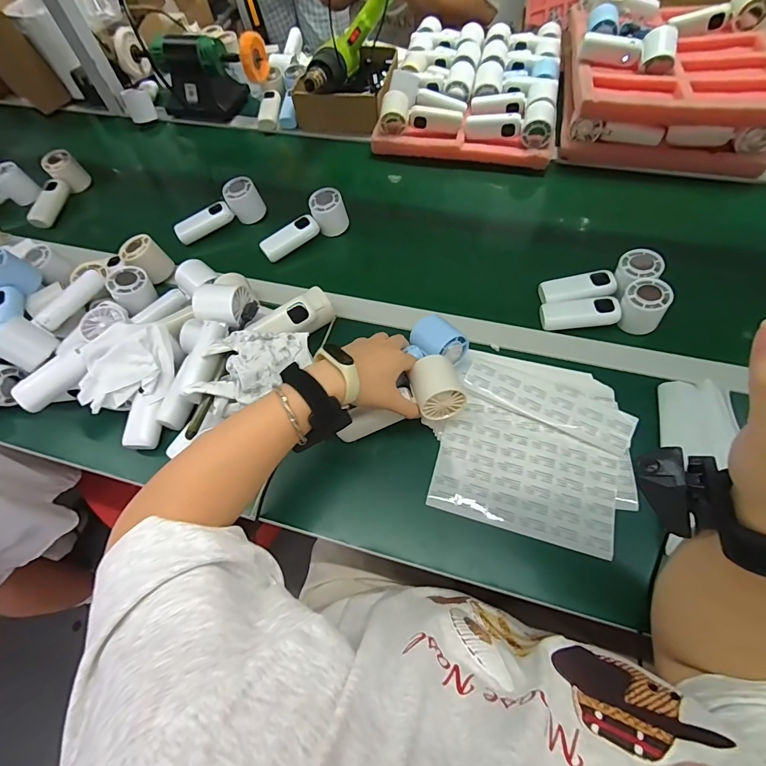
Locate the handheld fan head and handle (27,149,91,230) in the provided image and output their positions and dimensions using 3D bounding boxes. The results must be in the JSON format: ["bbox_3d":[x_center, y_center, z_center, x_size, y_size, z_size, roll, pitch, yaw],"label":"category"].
[{"bbox_3d":[-0.615,-0.355,0.748,0.055,0.055,0.156,9,74,8],"label":"handheld fan head and handle"}]

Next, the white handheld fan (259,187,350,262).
[{"bbox_3d":[-0.133,-0.263,0.661,0.151,0.058,0.053,-25,62,-10],"label":"white handheld fan"}]

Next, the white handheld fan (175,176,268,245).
[{"bbox_3d":[-0.284,-0.294,0.684,0.153,0.057,0.060,-40,66,-18],"label":"white handheld fan"}]

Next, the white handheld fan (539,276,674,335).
[{"bbox_3d":[0.304,-0.100,0.554,0.157,0.048,0.053,-6,59,16],"label":"white handheld fan"}]

